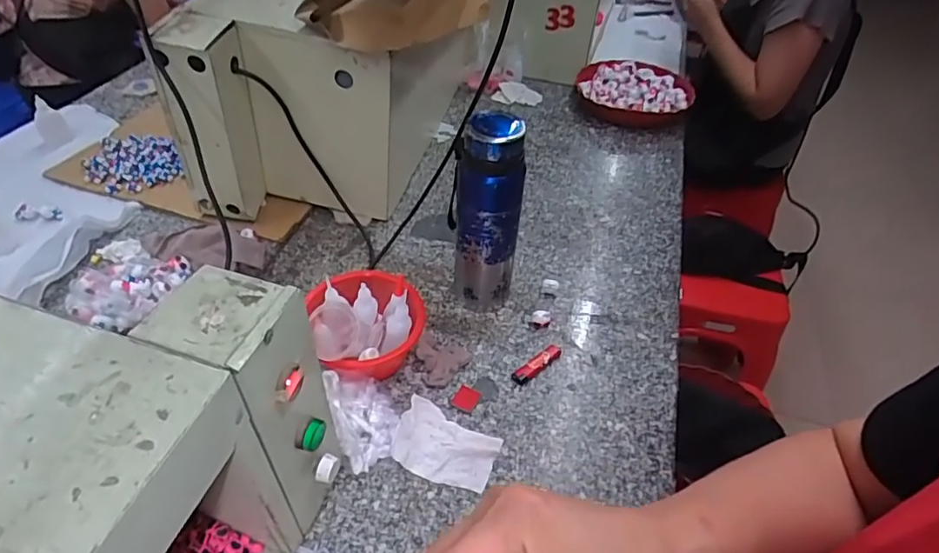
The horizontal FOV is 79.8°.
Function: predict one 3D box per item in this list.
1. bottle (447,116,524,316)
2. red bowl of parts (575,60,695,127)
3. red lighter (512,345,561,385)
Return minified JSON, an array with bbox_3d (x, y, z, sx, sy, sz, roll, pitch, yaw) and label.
[{"bbox_3d":[0.018,-0.070,0.711,0.081,0.272,0.071,-4,46,-8],"label":"bottle"},{"bbox_3d":[0.342,-0.373,1.159,0.230,0.069,0.179,5,44,4],"label":"red bowl of parts"},{"bbox_3d":[0.087,0.112,0.720,0.079,0.008,0.020,-30,54,-30],"label":"red lighter"}]

